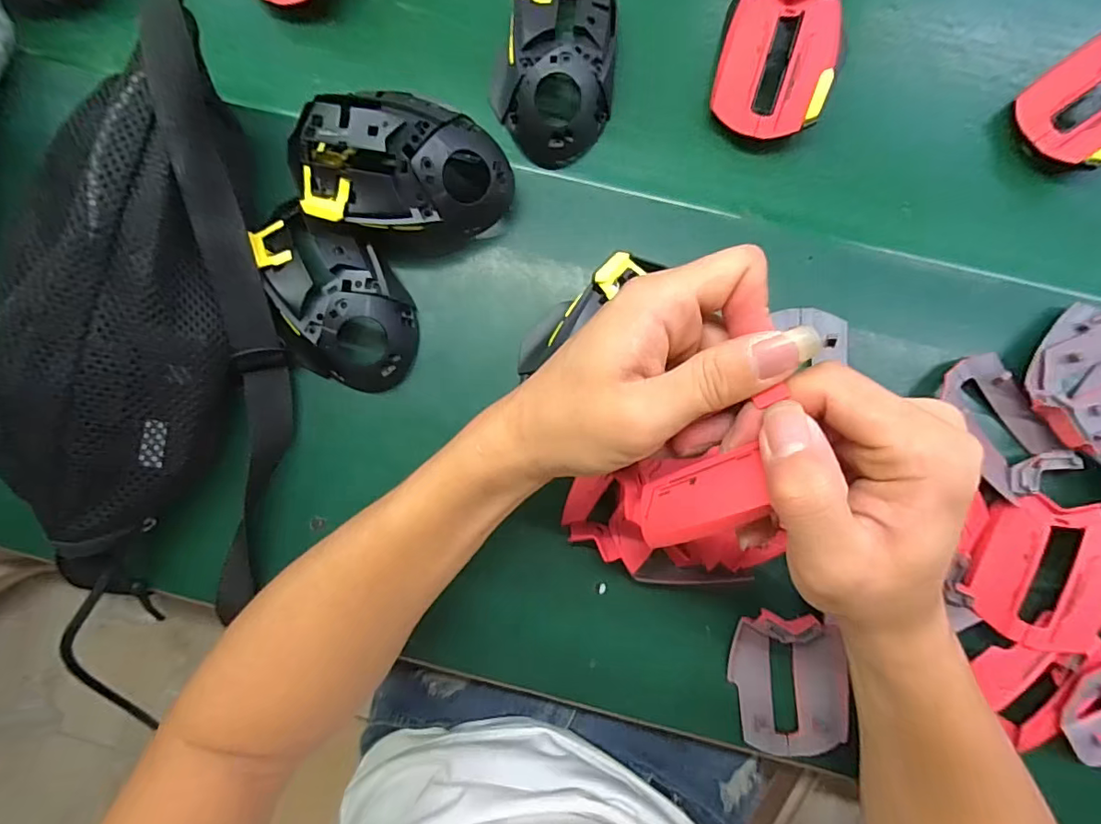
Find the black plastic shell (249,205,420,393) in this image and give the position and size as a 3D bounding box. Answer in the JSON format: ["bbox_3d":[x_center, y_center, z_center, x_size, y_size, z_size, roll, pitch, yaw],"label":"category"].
[{"bbox_3d":[-0.120,-0.064,0.302,0.073,0.033,0.104,-13,85,0],"label":"black plastic shell"}]

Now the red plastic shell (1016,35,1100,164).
[{"bbox_3d":[0.317,-0.182,0.310,0.075,0.039,0.057,-31,85,-1],"label":"red plastic shell"}]

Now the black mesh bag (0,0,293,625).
[{"bbox_3d":[-0.220,-0.040,0.279,0.131,0.078,0.300,-1,85,1],"label":"black mesh bag"}]

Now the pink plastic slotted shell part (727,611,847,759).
[{"bbox_3d":[0.132,0.151,0.296,0.059,0.020,0.078,0,85,1],"label":"pink plastic slotted shell part"}]

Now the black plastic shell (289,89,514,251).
[{"bbox_3d":[-0.081,-0.133,0.295,0.116,0.052,0.074,4,85,2],"label":"black plastic shell"}]

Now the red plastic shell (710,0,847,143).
[{"bbox_3d":[0.133,-0.211,0.313,0.064,0.036,0.099,11,86,2],"label":"red plastic shell"}]

